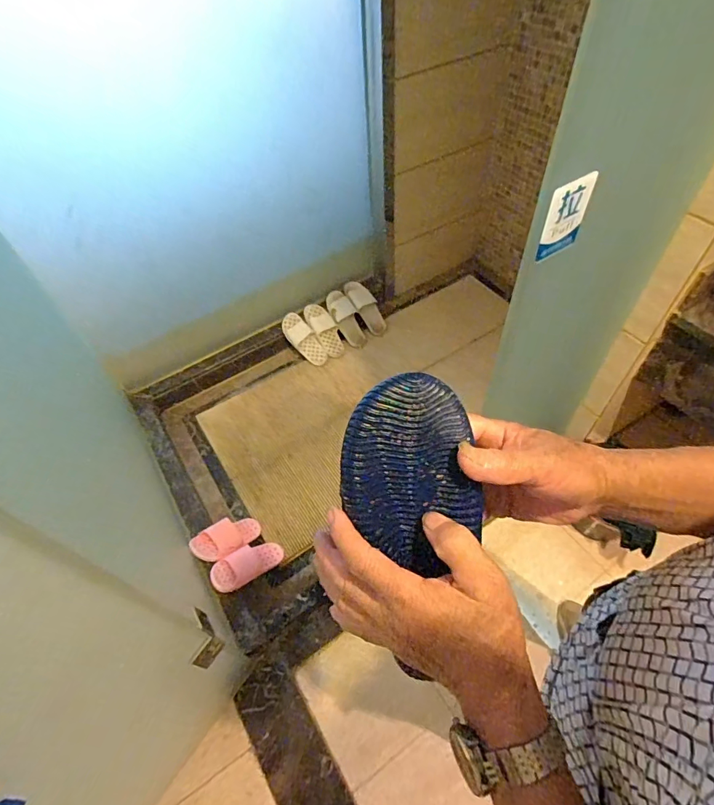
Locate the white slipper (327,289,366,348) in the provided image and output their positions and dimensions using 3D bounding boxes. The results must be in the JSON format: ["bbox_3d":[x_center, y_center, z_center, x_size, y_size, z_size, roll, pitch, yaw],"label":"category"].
[{"bbox_3d":[-0.046,-0.354,1.902,0.106,0.041,0.263,-28,90,-17],"label":"white slipper"}]

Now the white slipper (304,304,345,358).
[{"bbox_3d":[-0.132,-0.309,1.873,0.091,0.038,0.250,-30,87,-18],"label":"white slipper"}]

